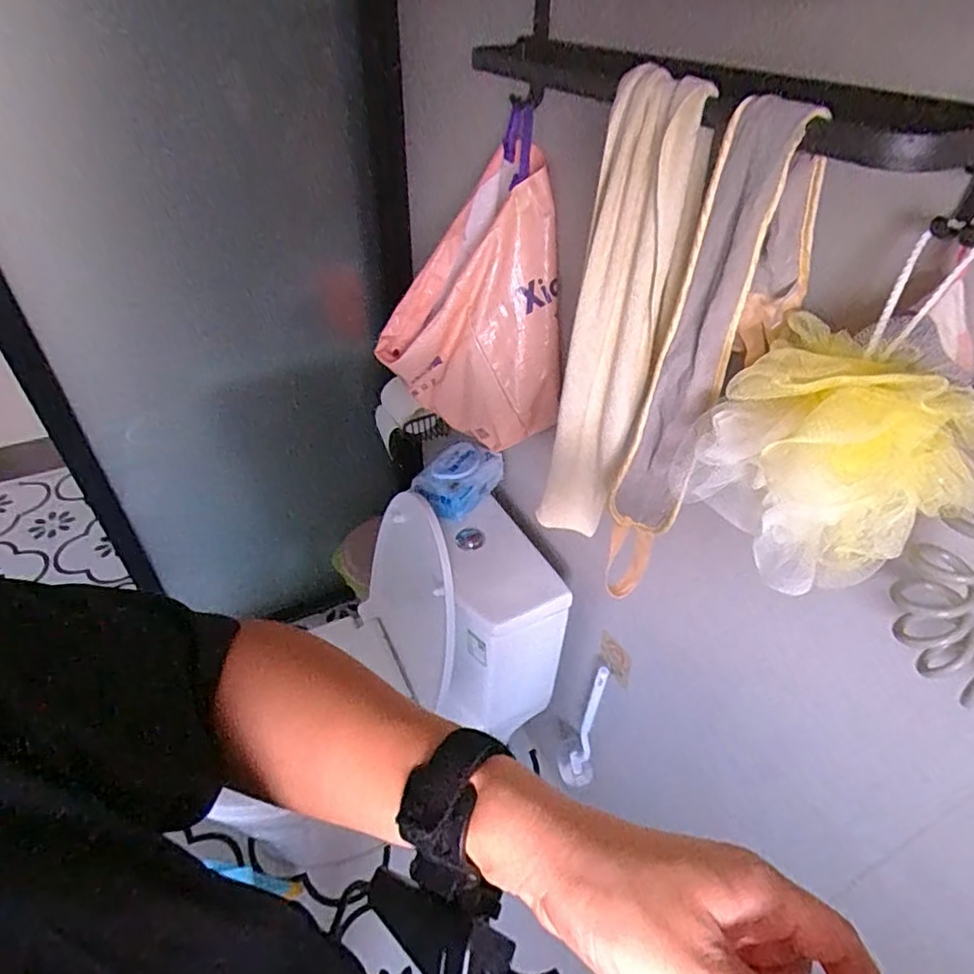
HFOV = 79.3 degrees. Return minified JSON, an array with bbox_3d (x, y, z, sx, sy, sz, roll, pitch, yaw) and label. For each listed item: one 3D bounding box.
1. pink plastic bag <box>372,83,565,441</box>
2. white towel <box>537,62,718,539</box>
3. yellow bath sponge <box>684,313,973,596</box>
[{"bbox_3d":[-0.031,-0.270,0.880,0.261,0.393,0.181,-4,41,-9],"label":"pink plastic bag"},{"bbox_3d":[0.121,-0.134,0.588,0.092,0.444,0.059,14,42,12],"label":"white towel"},{"bbox_3d":[0.246,-0.020,0.433,0.132,0.155,0.165,-31,51,-33],"label":"yellow bath sponge"}]

